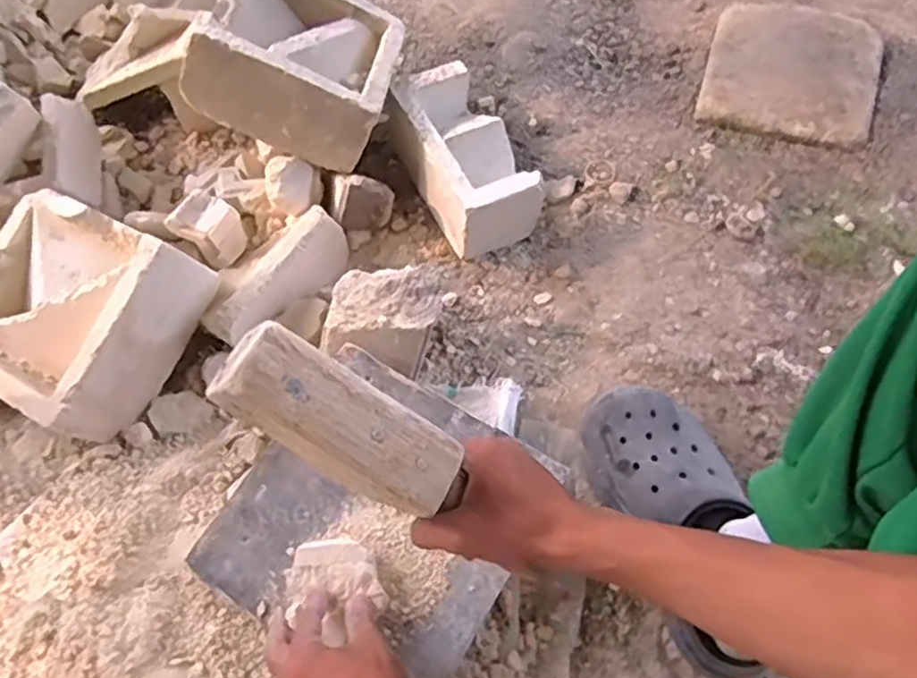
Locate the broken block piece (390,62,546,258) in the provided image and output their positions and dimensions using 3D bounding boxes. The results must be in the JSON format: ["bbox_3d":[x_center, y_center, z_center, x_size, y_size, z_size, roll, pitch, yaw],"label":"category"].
[{"bbox_3d":[0.005,-0.212,0.823,0.102,0.099,0.190,-24,65,-12],"label":"broken block piece"}]

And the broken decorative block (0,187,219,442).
[{"bbox_3d":[-0.388,-0.028,0.699,0.209,0.098,0.199,23,65,12],"label":"broken decorative block"}]

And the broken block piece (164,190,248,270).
[{"bbox_3d":[-0.274,-0.118,0.794,0.069,0.078,0.058,28,66,14],"label":"broken block piece"}]

